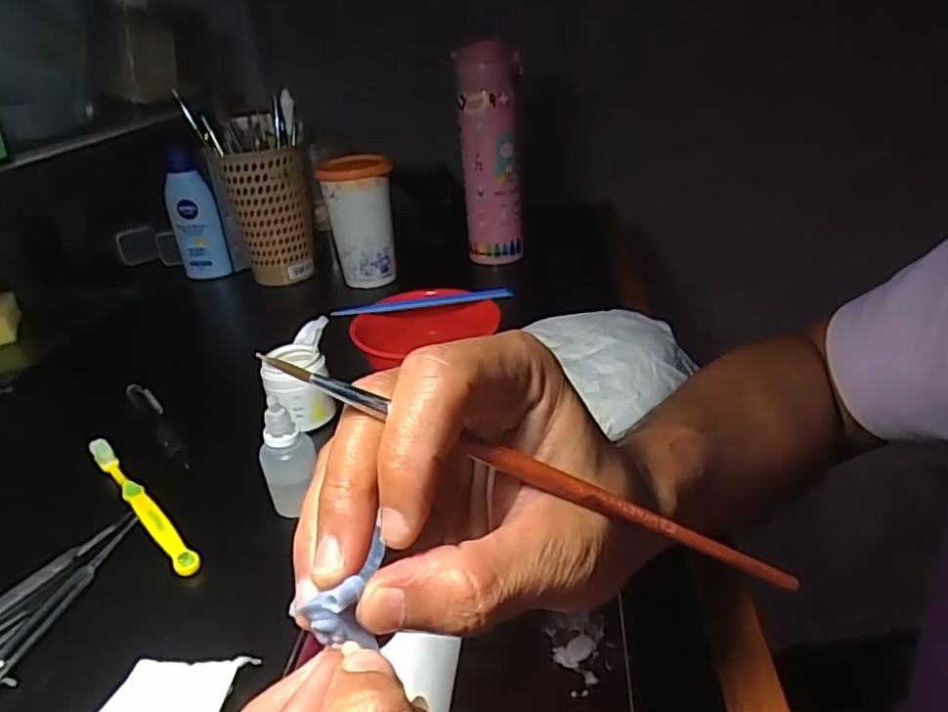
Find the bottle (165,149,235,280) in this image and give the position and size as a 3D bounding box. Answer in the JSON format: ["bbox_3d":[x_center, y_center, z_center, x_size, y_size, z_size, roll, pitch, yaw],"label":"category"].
[{"bbox_3d":[-0.319,-0.163,0.725,0.053,0.144,0.035,-7,29,-5],"label":"bottle"}]

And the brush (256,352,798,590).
[{"bbox_3d":[0.022,0.036,0.185,0.174,0.005,0.004,24,28,-10],"label":"brush"}]

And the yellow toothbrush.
[{"bbox_3d":[-0.206,0.087,0.386,0.012,0.012,0.151,-28,37,-37],"label":"yellow toothbrush"}]

